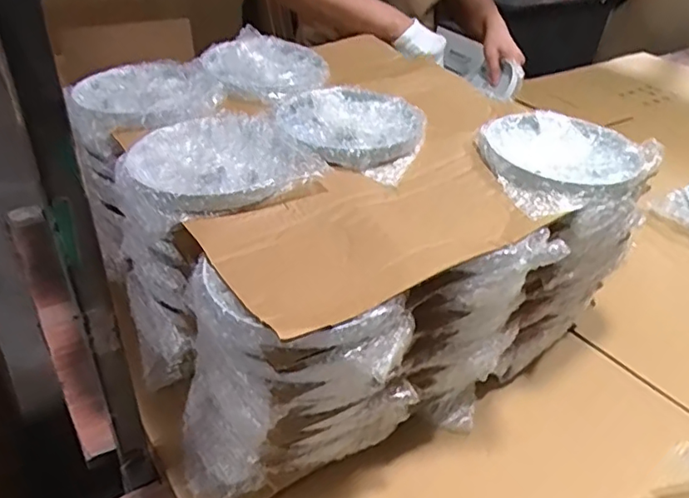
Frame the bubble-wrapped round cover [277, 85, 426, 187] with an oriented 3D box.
[{"bbox_3d":[0.007,-0.115,0.548,0.133,0.023,0.151,3,37,-2],"label":"bubble-wrapped round cover"}]

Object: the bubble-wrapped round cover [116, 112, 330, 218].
[{"bbox_3d":[-0.109,-0.076,0.484,0.145,0.019,0.136,2,38,-1],"label":"bubble-wrapped round cover"}]

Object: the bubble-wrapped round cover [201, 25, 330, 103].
[{"bbox_3d":[-0.082,-0.206,0.631,0.129,0.024,0.149,-20,43,-29],"label":"bubble-wrapped round cover"}]

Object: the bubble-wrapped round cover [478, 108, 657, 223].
[{"bbox_3d":[0.193,-0.085,0.518,0.154,0.021,0.135,-15,41,-24],"label":"bubble-wrapped round cover"}]

